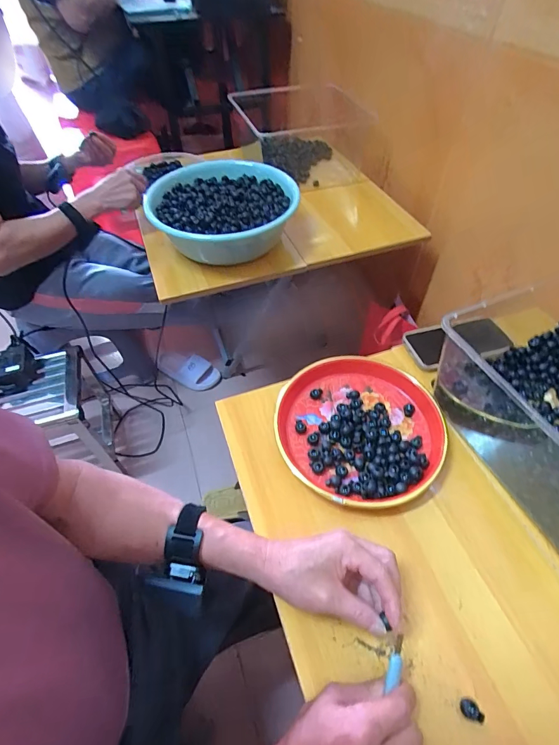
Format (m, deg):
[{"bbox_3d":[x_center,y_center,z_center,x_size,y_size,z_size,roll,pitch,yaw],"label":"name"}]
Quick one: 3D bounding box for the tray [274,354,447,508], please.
[{"bbox_3d":[0.111,0.073,0.526,0.227,0.031,0.219,-1,52,1],"label":"tray"}]

